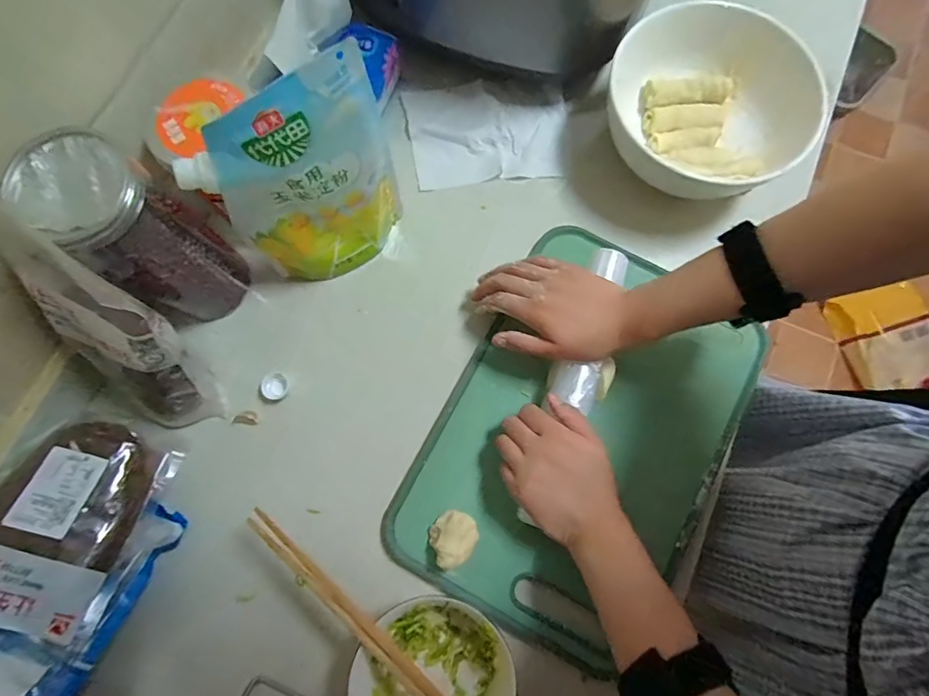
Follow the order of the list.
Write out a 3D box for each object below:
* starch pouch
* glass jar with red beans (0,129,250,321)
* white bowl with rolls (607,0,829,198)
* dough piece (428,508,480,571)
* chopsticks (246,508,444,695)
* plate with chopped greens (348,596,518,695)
[{"bbox_3d":[-0.121,-0.127,0.383,0.143,0.198,0.041,-31,79,-7],"label":"starch pouch"},{"bbox_3d":[-0.261,-0.090,0.389,0.074,0.178,0.075,0,77,0],"label":"glass jar with red beans"},{"bbox_3d":[0.269,-0.261,0.478,0.212,0.094,0.191,-39,80,-8],"label":"white bowl with rolls"},{"bbox_3d":[-0.010,0.165,0.404,0.037,0.031,0.044,41,80,9],"label":"dough piece"},{"bbox_3d":[-0.060,0.230,0.350,0.290,0.011,0.015,40,80,8],"label":"chopsticks"},{"bbox_3d":[-0.026,0.268,0.371,0.120,0.049,0.107,24,78,5],"label":"plate with chopped greens"}]

